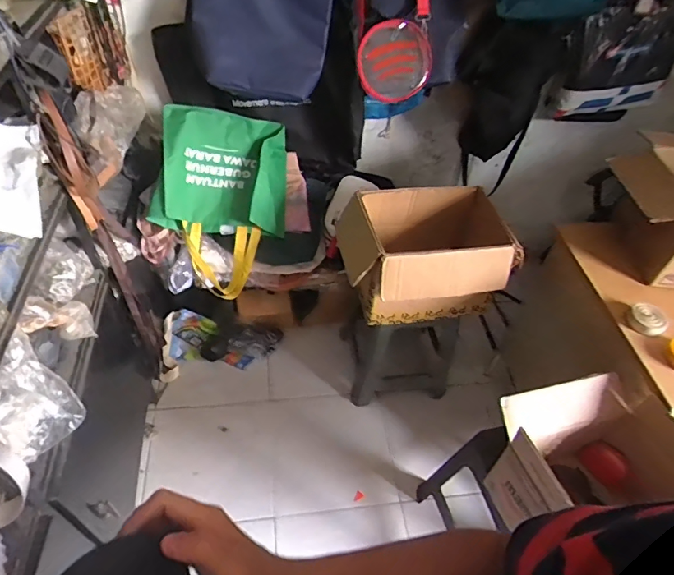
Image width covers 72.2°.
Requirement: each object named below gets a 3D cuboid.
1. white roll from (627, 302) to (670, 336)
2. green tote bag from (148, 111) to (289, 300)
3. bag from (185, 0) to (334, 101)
[{"bbox_3d":[0.720,0.075,1.070,0.060,0.044,0.085,-34,59,-31],"label":"white roll"},{"bbox_3d":[-0.363,-0.252,1.447,0.392,0.564,0.120,8,6,-22],"label":"green tote bag"},{"bbox_3d":[-0.191,-0.731,1.172,0.362,0.436,0.167,0,48,-6],"label":"bag"}]

